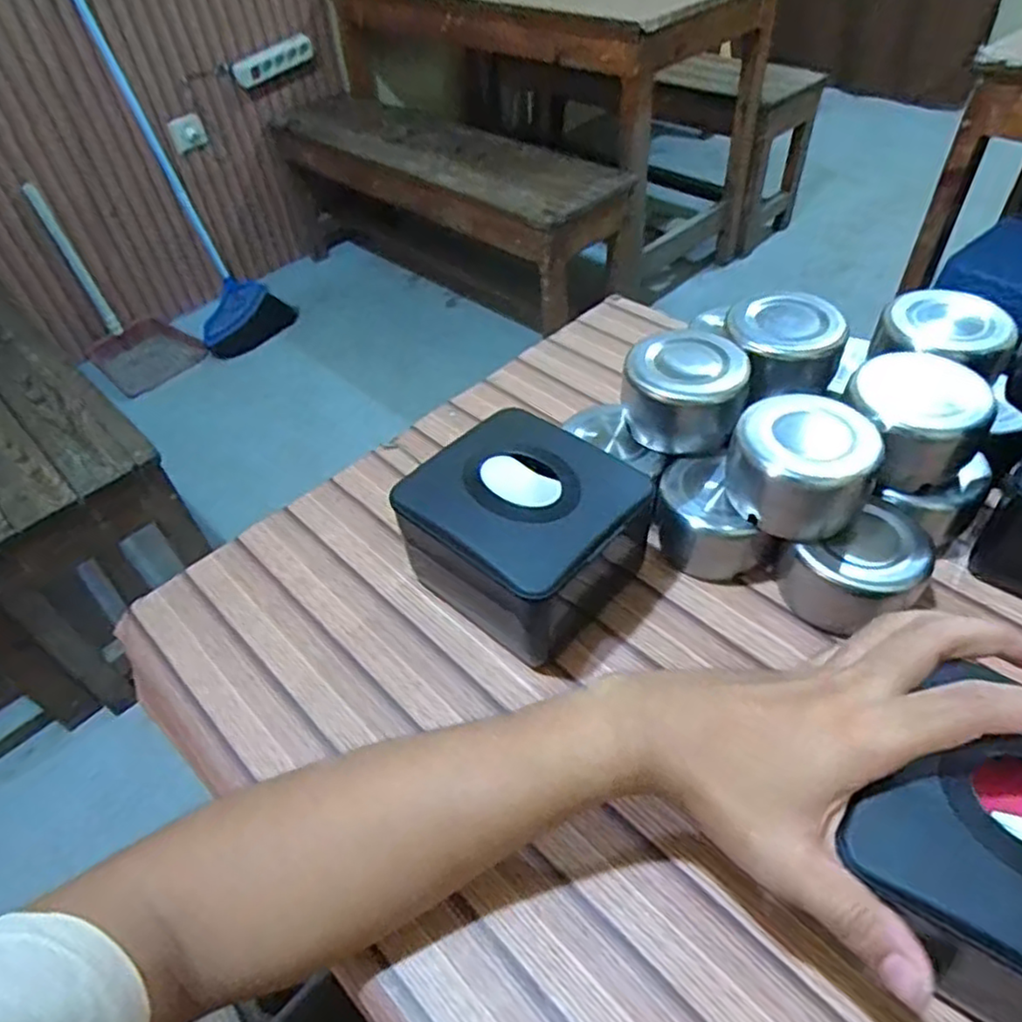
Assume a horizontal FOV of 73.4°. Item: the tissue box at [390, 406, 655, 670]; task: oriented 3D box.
[{"bbox_3d":[0.014,0.012,0.440,0.130,0.094,0.116,30,57,29],"label":"tissue box"}]

